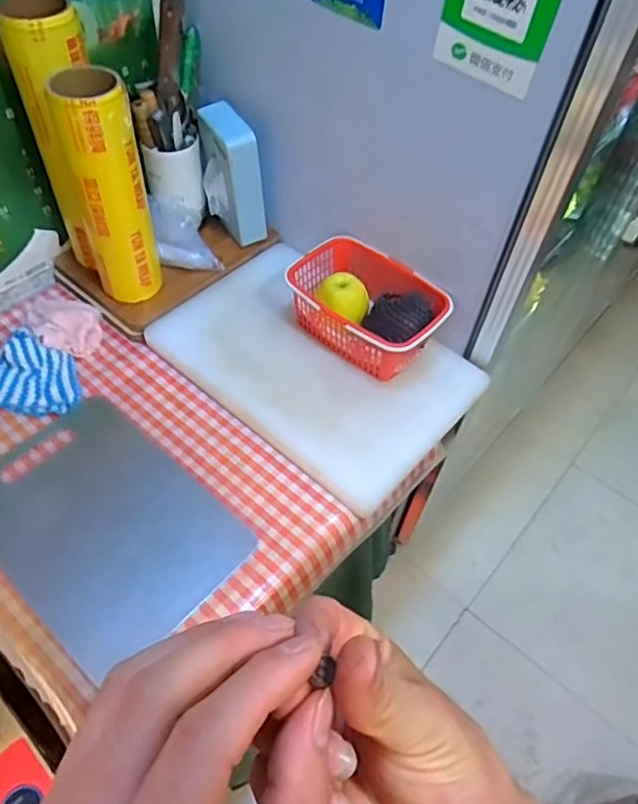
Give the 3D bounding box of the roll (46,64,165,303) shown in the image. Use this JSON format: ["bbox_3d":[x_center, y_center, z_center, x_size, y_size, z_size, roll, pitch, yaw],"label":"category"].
[{"bbox_3d":[-0.285,-0.280,0.826,0.096,0.310,0.076,-29,61,-23],"label":"roll"}]

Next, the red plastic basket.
[{"bbox_3d":[0.067,-0.142,0.904,0.234,0.094,0.156,40,61,22],"label":"red plastic basket"}]

